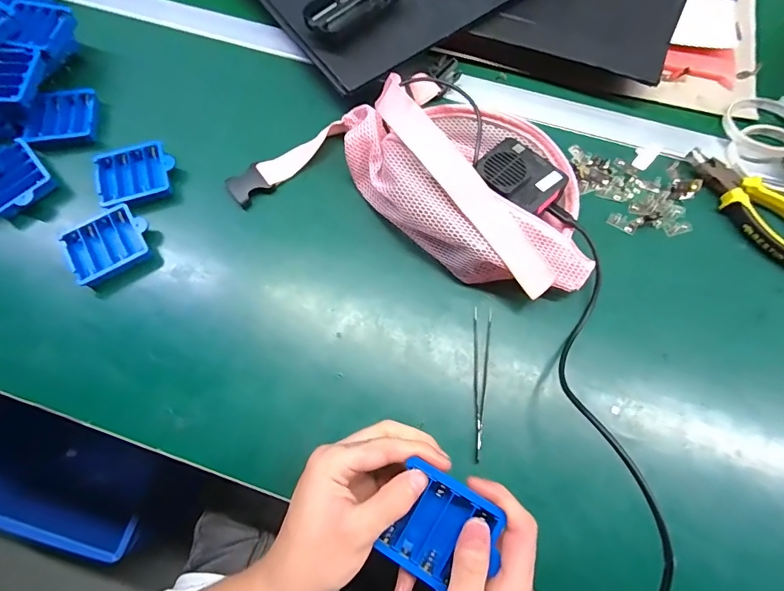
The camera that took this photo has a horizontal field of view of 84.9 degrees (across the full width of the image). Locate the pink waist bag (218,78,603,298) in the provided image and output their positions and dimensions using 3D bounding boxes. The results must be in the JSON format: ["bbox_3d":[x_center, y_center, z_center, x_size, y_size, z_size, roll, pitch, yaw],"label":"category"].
[{"bbox_3d":[0.030,-0.128,0.420,0.358,0.079,0.179,22,72,8],"label":"pink waist bag"}]

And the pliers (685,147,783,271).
[{"bbox_3d":[0.361,-0.084,0.429,0.049,0.023,0.160,-43,75,-13],"label":"pliers"}]

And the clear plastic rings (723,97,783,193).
[{"bbox_3d":[0.404,-0.165,0.458,0.091,0.019,0.123,-4,70,0],"label":"clear plastic rings"}]

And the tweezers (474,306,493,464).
[{"bbox_3d":[0.080,0.076,0.382,0.016,0.010,0.134,6,71,3],"label":"tweezers"}]

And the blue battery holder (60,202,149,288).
[{"bbox_3d":[-0.279,-0.047,0.426,0.078,0.024,0.063,-31,73,-10],"label":"blue battery holder"}]

